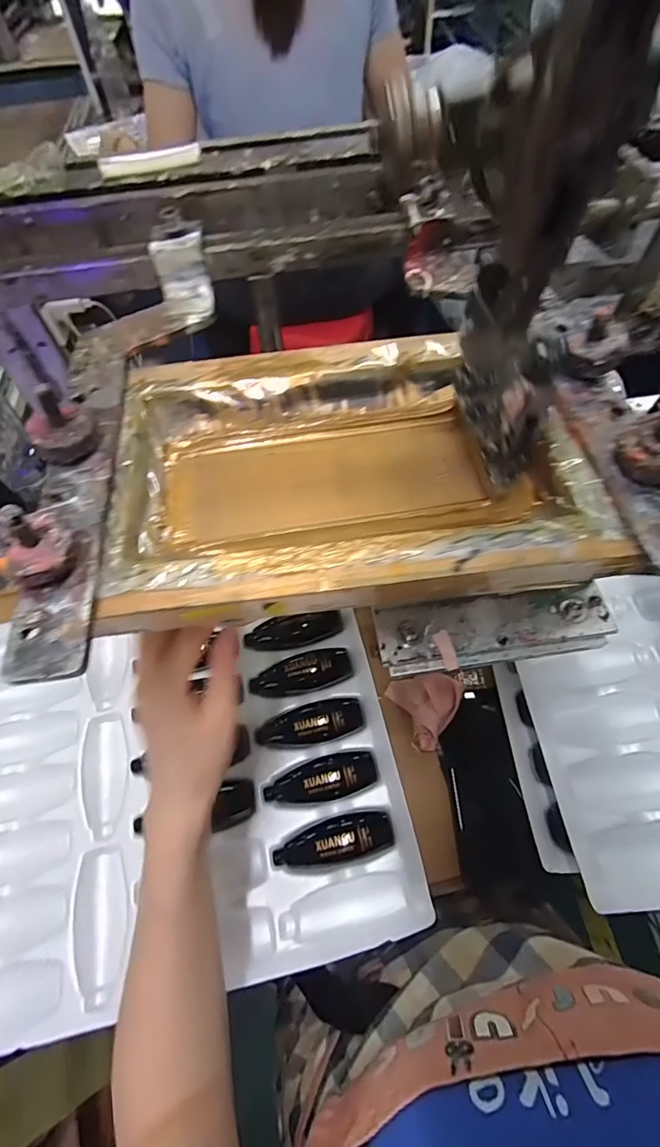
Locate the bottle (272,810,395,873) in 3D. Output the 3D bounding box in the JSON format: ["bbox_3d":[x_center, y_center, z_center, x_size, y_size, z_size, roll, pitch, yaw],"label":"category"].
[{"bbox_3d":[0.003,0.228,0.393,0.100,0.026,0.037,-17,62,-6],"label":"bottle"}]

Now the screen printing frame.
[{"bbox_3d":[0.008,-0.056,0.244,0.227,0.024,0.169,-6,61,0],"label":"screen printing frame"}]

